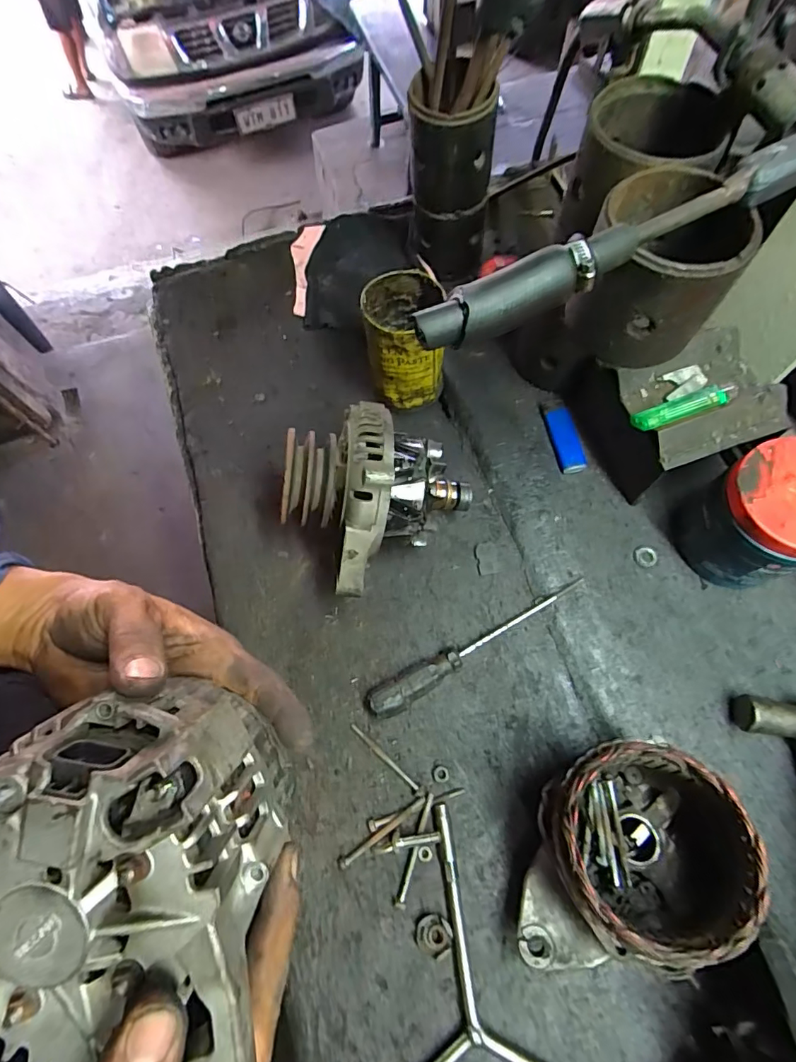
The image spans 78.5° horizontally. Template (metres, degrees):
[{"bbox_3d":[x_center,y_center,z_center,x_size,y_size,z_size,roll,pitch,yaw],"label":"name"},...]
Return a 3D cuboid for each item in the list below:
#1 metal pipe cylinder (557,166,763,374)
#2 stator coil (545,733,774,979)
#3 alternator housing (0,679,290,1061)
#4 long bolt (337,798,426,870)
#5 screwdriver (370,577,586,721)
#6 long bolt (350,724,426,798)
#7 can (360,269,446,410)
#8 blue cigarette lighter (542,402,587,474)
[{"bbox_3d":[0.164,-0.167,0.313,0.086,0.085,0.095,22,72,9],"label":"metal pipe cylinder"},{"bbox_3d":[0.147,0.184,0.294,0.108,0.061,0.105,0,70,1],"label":"stator coil"},{"bbox_3d":[-0.117,0.148,0.209,0.127,0.082,0.154,-18,93,-1],"label":"alternator housing"},{"bbox_3d":[-0.011,0.231,0.372,0.077,0.007,0.008,-32,71,-9],"label":"long bolt"},{"bbox_3d":[0.068,0.095,0.412,0.210,0.023,0.027,-30,72,-9],"label":"screwdriver"},{"bbox_3d":[-0.010,0.184,0.391,0.076,0.008,0.009,36,75,15],"label":"long bolt"},{"bbox_3d":[0.007,-0.181,0.479,0.073,0.111,0.075,-11,70,-3],"label":"can"},{"bbox_3d":[0.163,-0.093,0.480,0.026,0.008,0.077,-10,70,-3],"label":"blue cigarette lighter"}]

